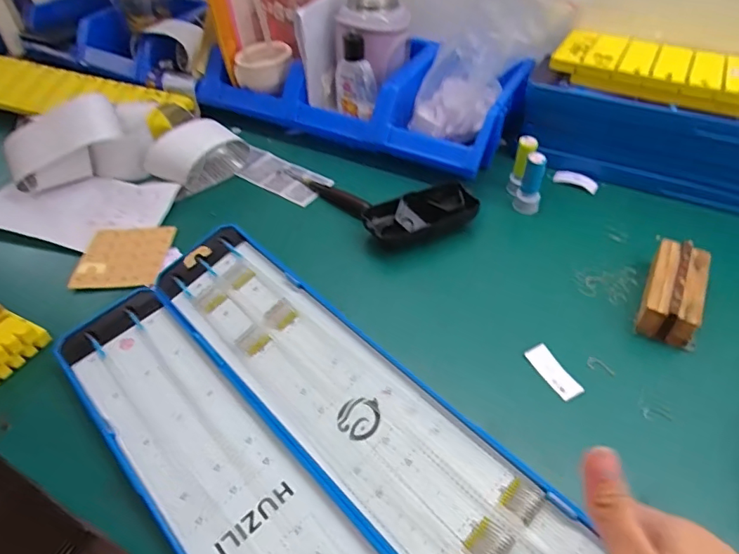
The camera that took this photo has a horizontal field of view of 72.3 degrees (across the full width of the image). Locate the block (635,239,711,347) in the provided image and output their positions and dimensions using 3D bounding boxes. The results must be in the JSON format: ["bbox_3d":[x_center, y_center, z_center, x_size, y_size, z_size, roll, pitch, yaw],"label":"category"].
[{"bbox_3d":[0.254,0.011,0.422,0.042,0.032,0.093,22,50,22],"label":"block"}]

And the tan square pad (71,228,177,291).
[{"bbox_3d":[-0.231,-0.019,0.478,0.078,0.007,0.080,-3,46,0],"label":"tan square pad"}]

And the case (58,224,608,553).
[{"bbox_3d":[-0.038,0.119,0.320,0.175,0.024,0.436,-36,53,-25],"label":"case"}]

